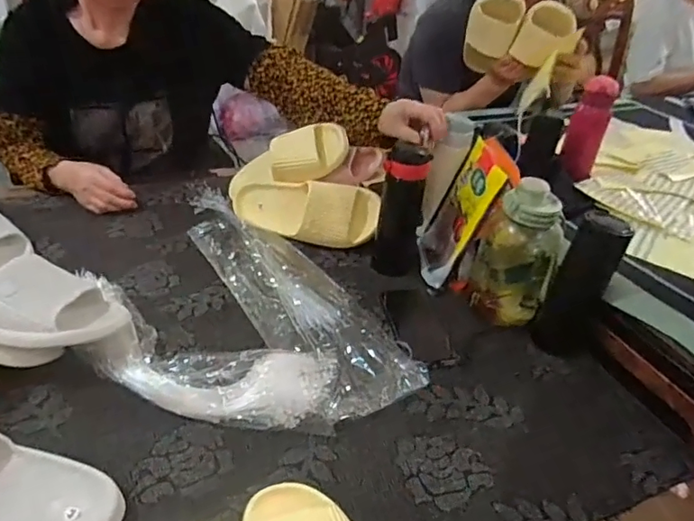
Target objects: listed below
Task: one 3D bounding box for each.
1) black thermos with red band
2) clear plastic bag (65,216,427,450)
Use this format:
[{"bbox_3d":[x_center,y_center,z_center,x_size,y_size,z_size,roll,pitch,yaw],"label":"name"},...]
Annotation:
[{"bbox_3d":[0.088,-0.078,0.841,0.075,0.201,0.069,11,36,5],"label":"black thermos with red band"},{"bbox_3d":[-0.109,0.018,0.822,0.153,0.027,0.577,-17,43,-30],"label":"clear plastic bag"}]

